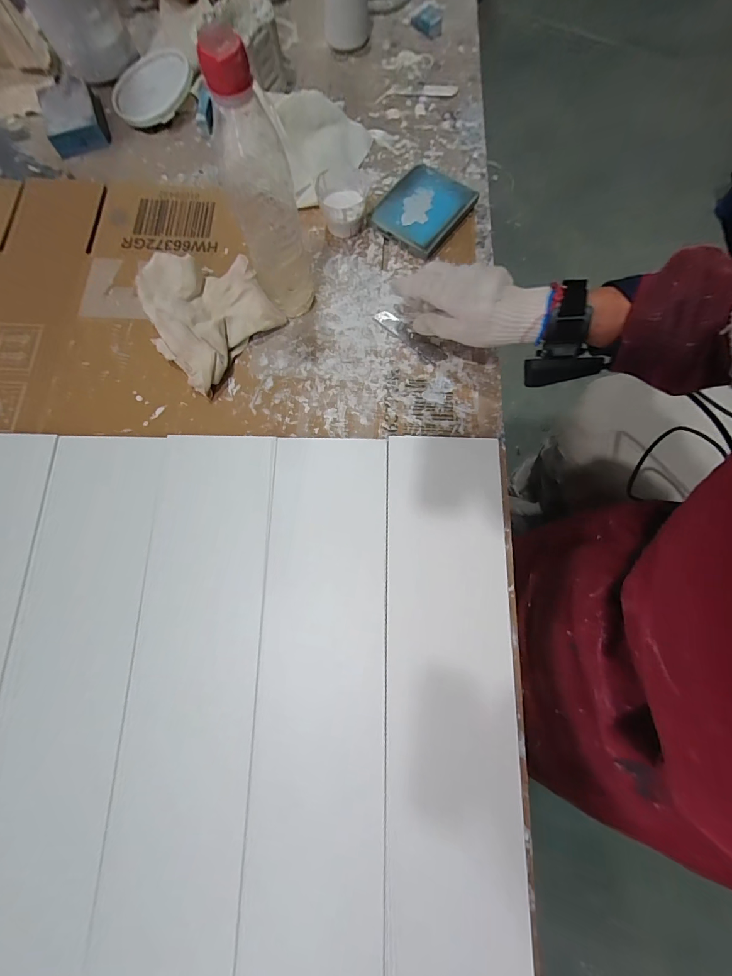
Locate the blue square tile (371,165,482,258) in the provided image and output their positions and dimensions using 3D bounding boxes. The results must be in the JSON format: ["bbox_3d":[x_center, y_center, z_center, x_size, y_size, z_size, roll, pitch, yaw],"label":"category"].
[{"bbox_3d":[0.079,-0.369,0.476,0.095,0.023,0.125,37,79,8],"label":"blue square tile"}]

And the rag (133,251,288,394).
[{"bbox_3d":[-0.206,-0.219,0.424,0.179,0.045,0.145,39,79,9],"label":"rag"}]

